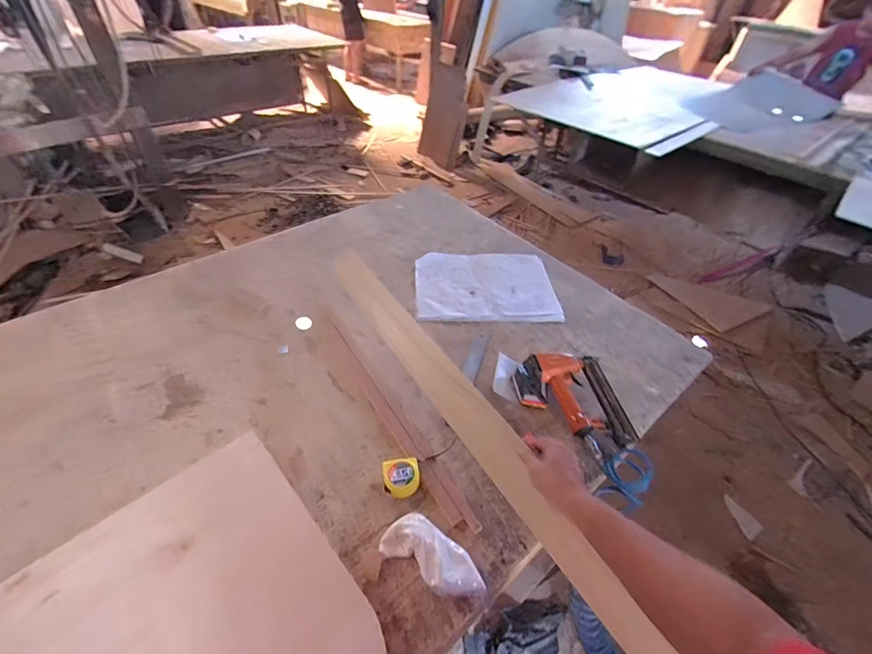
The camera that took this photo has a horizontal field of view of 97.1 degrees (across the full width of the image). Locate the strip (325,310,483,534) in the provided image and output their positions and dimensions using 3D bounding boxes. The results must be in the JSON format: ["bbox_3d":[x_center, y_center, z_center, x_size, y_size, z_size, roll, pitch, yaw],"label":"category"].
[{"bbox_3d":[-0.116,0.166,0.859,0.044,0.013,0.639,-24,52,-25],"label":"strip"}]

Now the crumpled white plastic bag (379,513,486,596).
[{"bbox_3d":[-0.003,0.377,0.635,0.181,0.041,0.078,25,49,20],"label":"crumpled white plastic bag"}]

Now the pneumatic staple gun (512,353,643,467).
[{"bbox_3d":[0.303,0.163,0.843,0.201,0.056,0.243,-6,47,-10],"label":"pneumatic staple gun"}]

